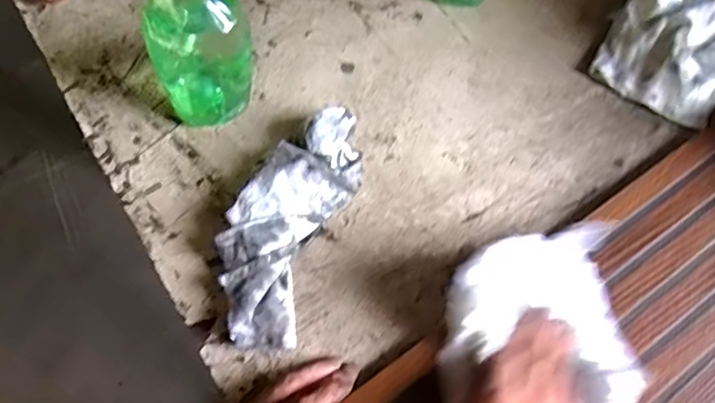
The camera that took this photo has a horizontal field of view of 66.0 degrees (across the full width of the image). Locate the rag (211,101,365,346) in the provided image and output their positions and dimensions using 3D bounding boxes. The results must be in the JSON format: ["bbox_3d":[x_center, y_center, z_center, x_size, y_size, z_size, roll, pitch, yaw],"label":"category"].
[{"bbox_3d":[-0.067,0.015,0.531,0.094,0.038,0.242,18,69,10],"label":"rag"}]

